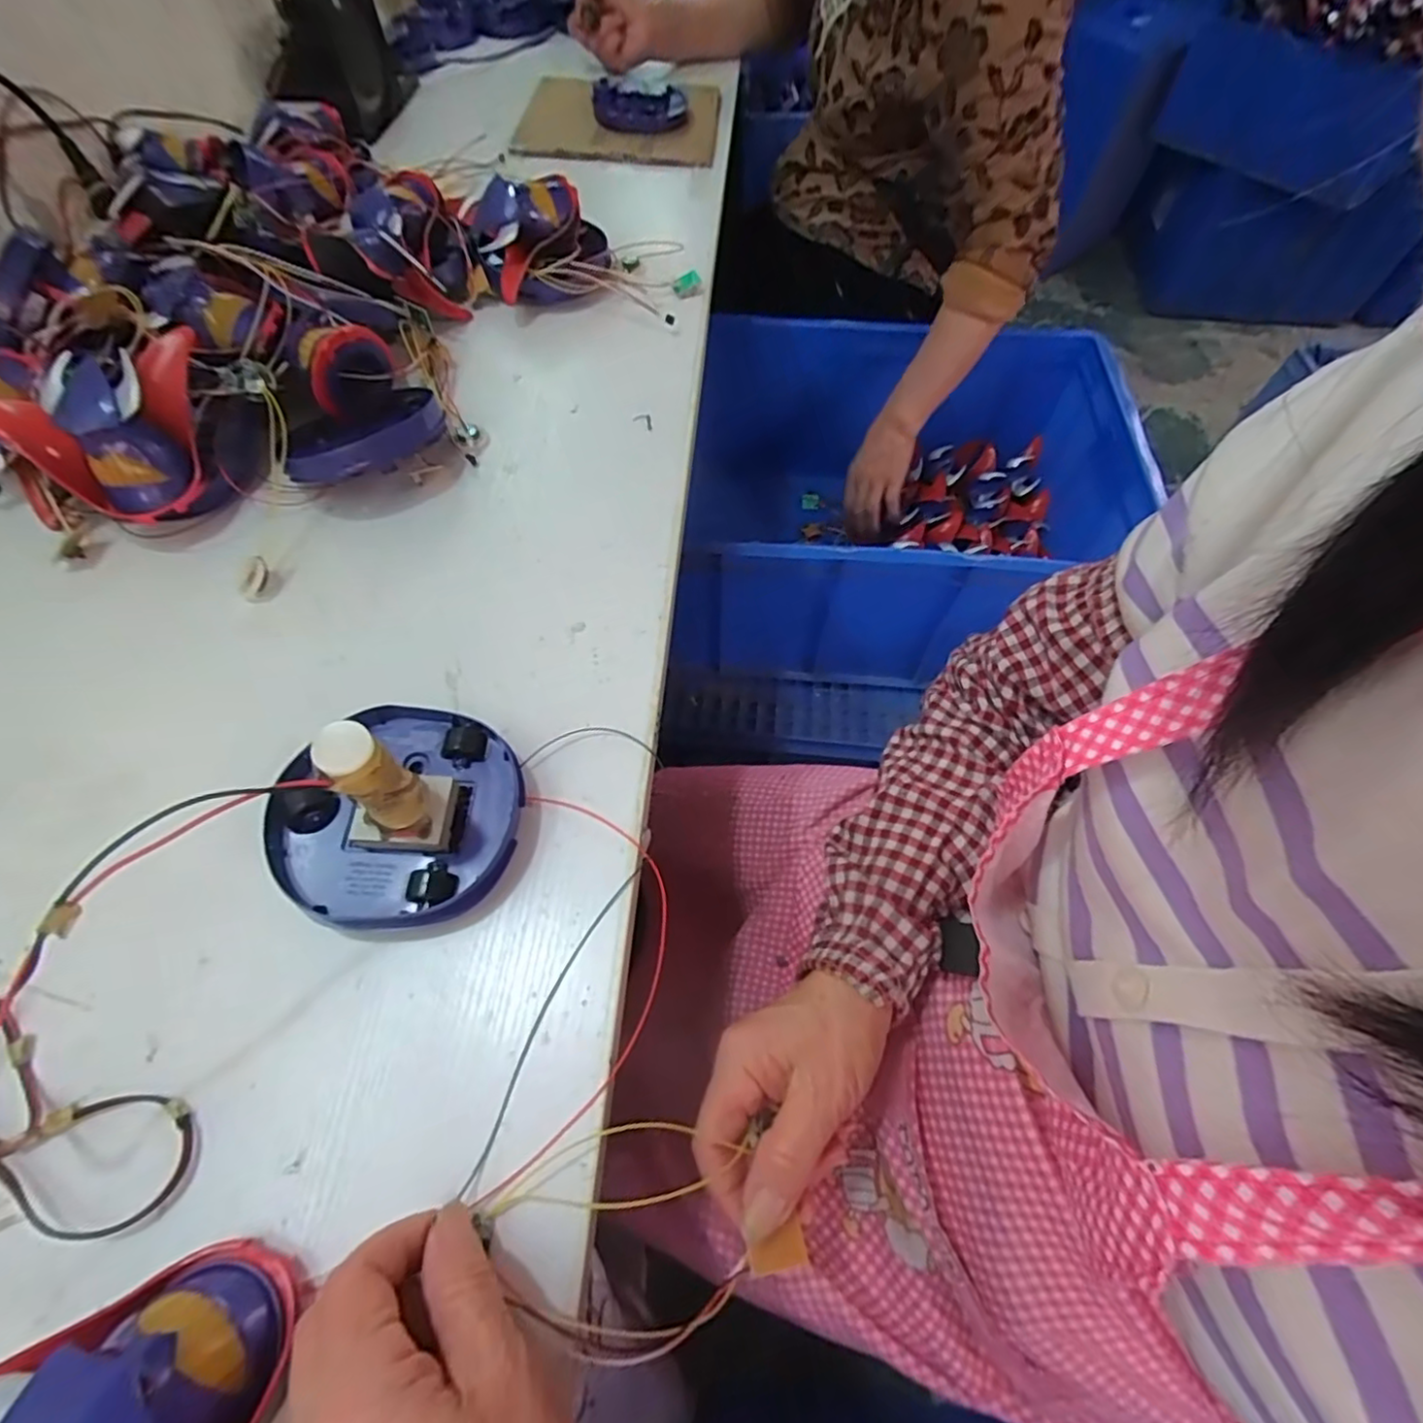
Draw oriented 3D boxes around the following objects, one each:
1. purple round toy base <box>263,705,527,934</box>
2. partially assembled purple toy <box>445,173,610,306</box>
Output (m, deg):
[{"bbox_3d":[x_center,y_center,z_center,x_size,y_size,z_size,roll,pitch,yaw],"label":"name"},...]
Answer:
[{"bbox_3d":[-0.147,0.050,0.309,0.103,0.037,0.104,1,60,-2],"label":"purple round toy base"},{"bbox_3d":[-0.147,-0.394,0.540,0.122,0.071,0.076,-14,62,-10],"label":"partially assembled purple toy"}]

